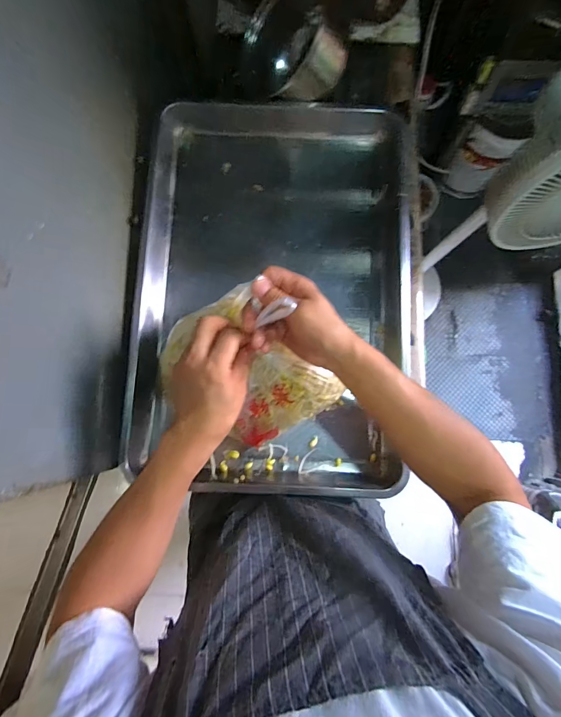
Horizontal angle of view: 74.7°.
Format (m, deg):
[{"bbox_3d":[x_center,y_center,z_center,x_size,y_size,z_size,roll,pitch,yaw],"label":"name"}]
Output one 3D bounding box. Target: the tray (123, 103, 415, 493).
[{"bbox_3d":[-0.009,-0.113,0.556,0.393,0.058,0.604,3,81,1],"label":"tray"}]

